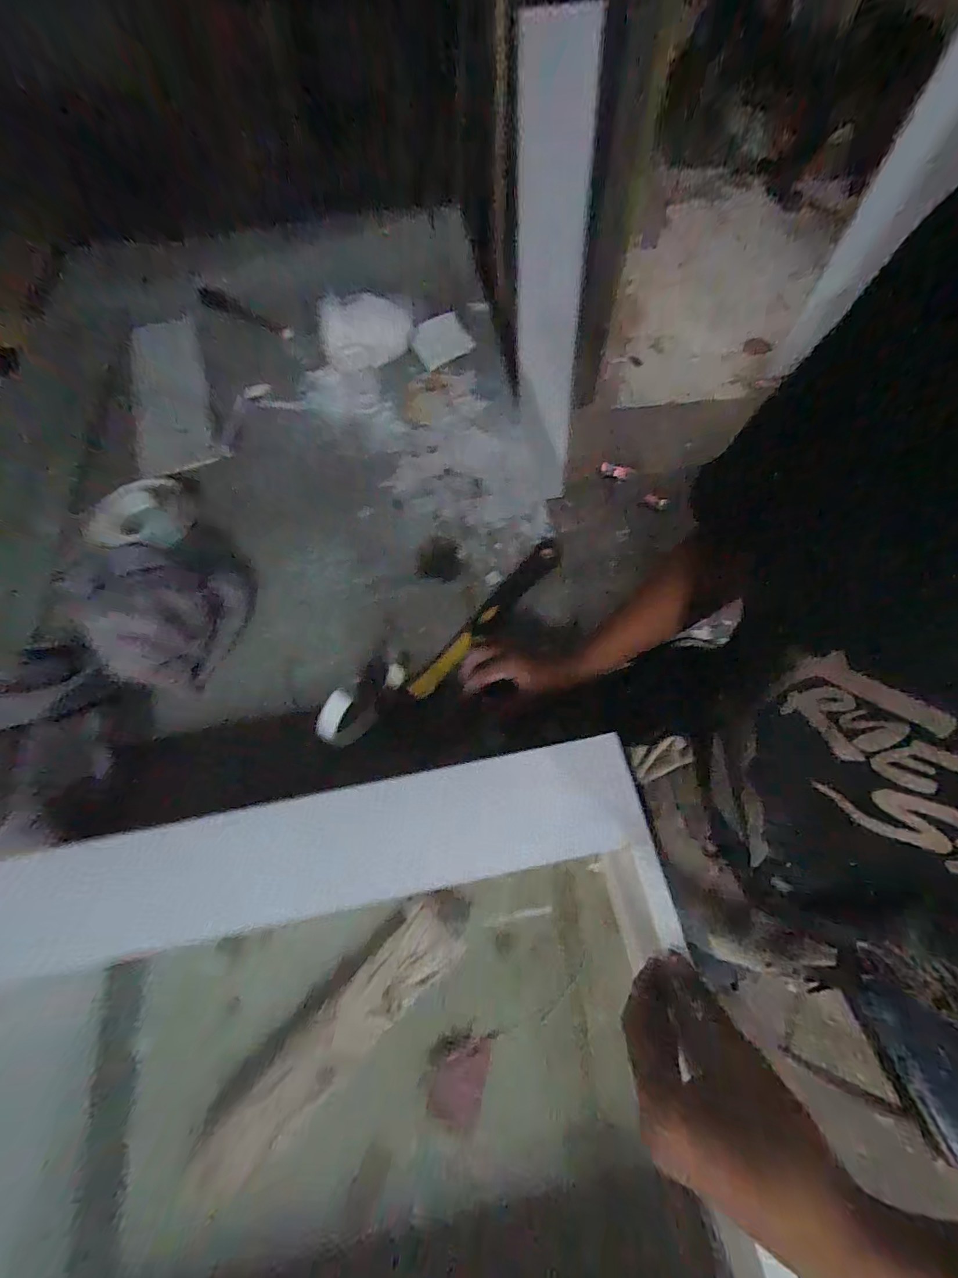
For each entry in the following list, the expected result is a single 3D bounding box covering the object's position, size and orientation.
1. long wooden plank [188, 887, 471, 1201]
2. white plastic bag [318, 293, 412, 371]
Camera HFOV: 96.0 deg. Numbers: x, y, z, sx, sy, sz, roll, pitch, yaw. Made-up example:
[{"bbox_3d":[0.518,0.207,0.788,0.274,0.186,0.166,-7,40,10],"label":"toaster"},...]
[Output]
[{"bbox_3d":[-0.121,0.351,0.387,0.283,0.043,0.054,-43,71,-14],"label":"long wooden plank"},{"bbox_3d":[-0.193,-0.519,0.739,0.150,0.107,0.038,-13,66,-3],"label":"white plastic bag"}]

